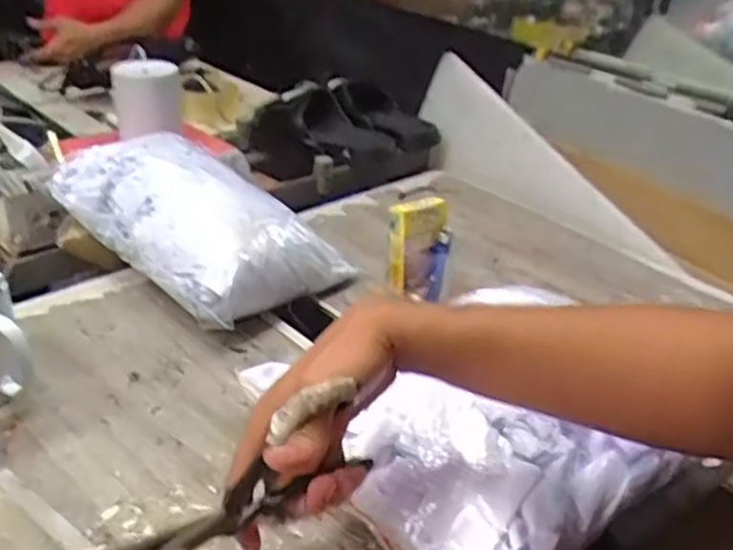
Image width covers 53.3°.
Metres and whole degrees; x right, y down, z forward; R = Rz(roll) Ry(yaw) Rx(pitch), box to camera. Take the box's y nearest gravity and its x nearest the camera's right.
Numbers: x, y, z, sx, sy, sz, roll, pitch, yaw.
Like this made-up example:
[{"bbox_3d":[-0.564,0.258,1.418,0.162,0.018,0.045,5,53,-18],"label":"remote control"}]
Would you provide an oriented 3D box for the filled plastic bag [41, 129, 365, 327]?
[{"bbox_3d":[-0.180,-0.056,0.787,0.269,0.129,0.182,25,35,29],"label":"filled plastic bag"}]

